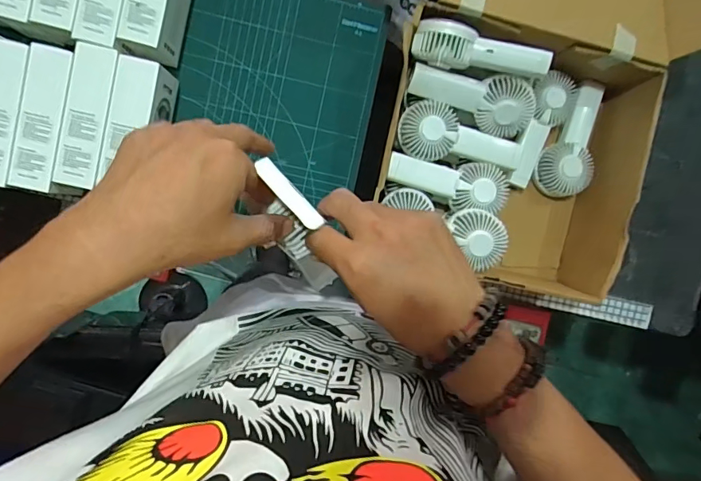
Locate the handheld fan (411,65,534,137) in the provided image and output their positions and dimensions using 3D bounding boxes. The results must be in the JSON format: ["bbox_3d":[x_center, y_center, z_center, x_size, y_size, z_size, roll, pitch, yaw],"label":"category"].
[{"bbox_3d":[0.134,-0.155,0.498,0.142,0.035,0.061,9,94,-7],"label":"handheld fan"}]

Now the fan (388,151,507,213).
[{"bbox_3d":[0.111,-0.062,0.503,0.133,0.026,0.055,6,94,-7],"label":"fan"}]

